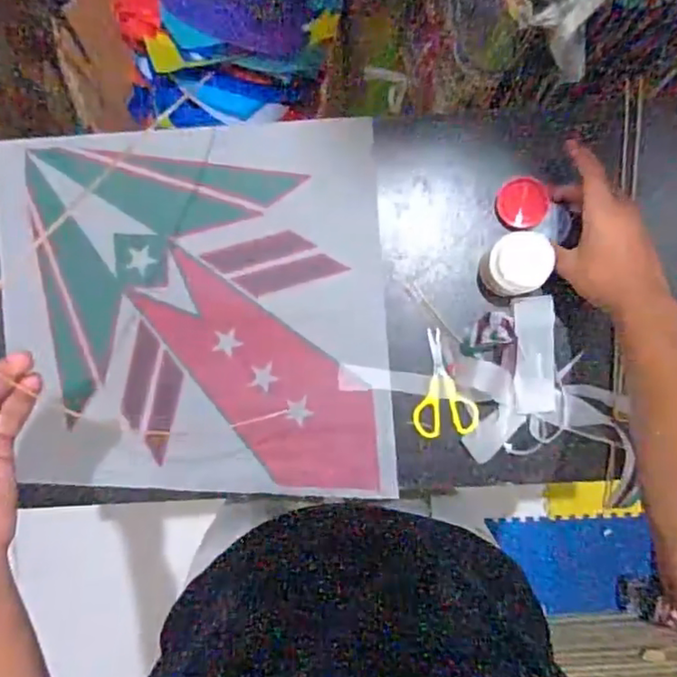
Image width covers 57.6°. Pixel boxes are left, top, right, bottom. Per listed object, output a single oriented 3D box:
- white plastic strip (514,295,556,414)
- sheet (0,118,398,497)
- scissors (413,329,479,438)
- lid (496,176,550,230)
[{"bbox_3d":[0.202,0.016,0.630,0.042,0.020,0.120,-1,88,5],"label":"white plastic strip"},{"bbox_3d":[-0.160,-0.025,0.661,0.415,0.034,0.400,-4,88,5],"label":"sheet"},{"bbox_3d":[0.114,0.048,0.649,0.064,0.004,0.112,2,88,5],"label":"scissors"},{"bbox_3d":[0.194,-0.142,0.643,0.054,0.010,0.052,-1,106,-1],"label":"lid"}]

